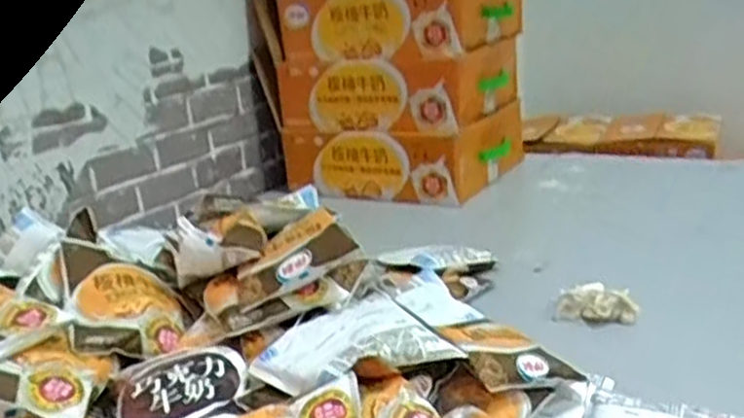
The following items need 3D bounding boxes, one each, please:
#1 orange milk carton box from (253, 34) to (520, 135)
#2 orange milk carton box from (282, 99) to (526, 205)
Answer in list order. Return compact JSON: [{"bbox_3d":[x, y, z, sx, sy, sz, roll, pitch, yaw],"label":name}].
[{"bbox_3d":[0.026,-0.200,1.219,0.343,0.111,0.228,8,22,36],"label":"orange milk carton box"},{"bbox_3d":[0.061,-0.101,1.258,0.316,0.103,0.268,6,21,31],"label":"orange milk carton box"}]

